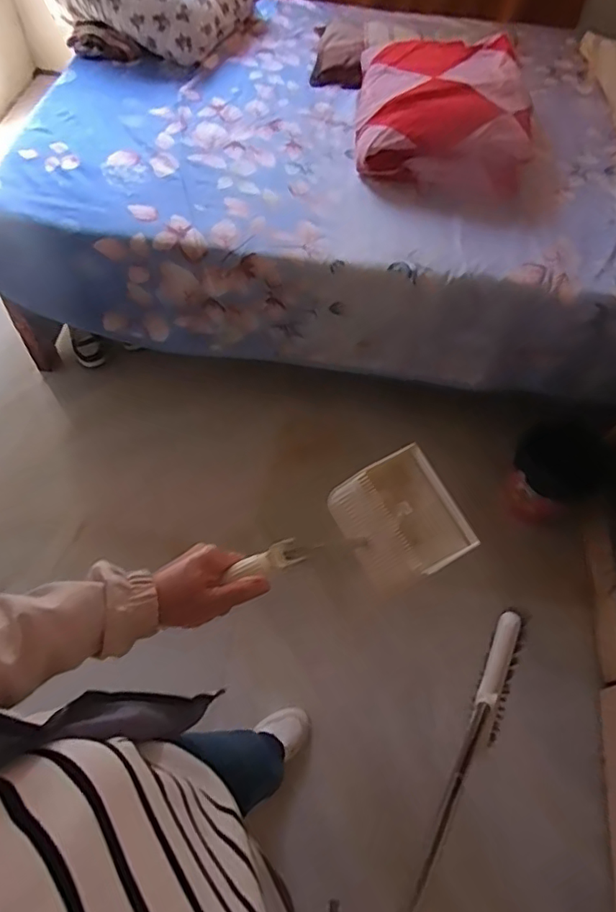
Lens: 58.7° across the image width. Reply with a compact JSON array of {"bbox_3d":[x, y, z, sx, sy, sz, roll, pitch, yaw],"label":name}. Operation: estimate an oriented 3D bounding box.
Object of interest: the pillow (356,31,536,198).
[{"bbox_3d":[0.403,-1.046,1.624,0.483,0.164,0.566,7,64,2],"label":"pillow"}]

